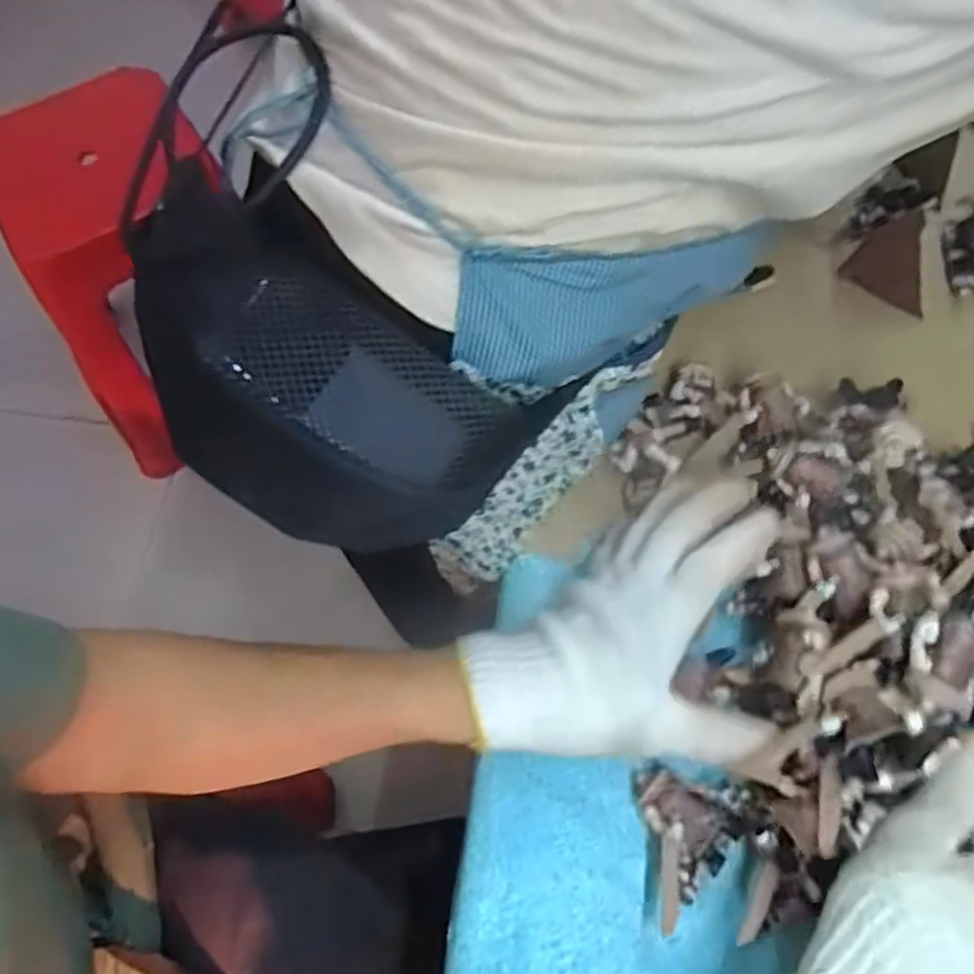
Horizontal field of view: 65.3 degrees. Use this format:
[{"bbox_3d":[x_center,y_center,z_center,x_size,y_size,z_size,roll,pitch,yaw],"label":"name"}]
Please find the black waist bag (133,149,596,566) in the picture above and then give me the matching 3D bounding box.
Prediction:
[{"bbox_3d":[-0.087,-0.050,0.395,0.230,0.150,0.093,28,46,-6],"label":"black waist bag"}]

